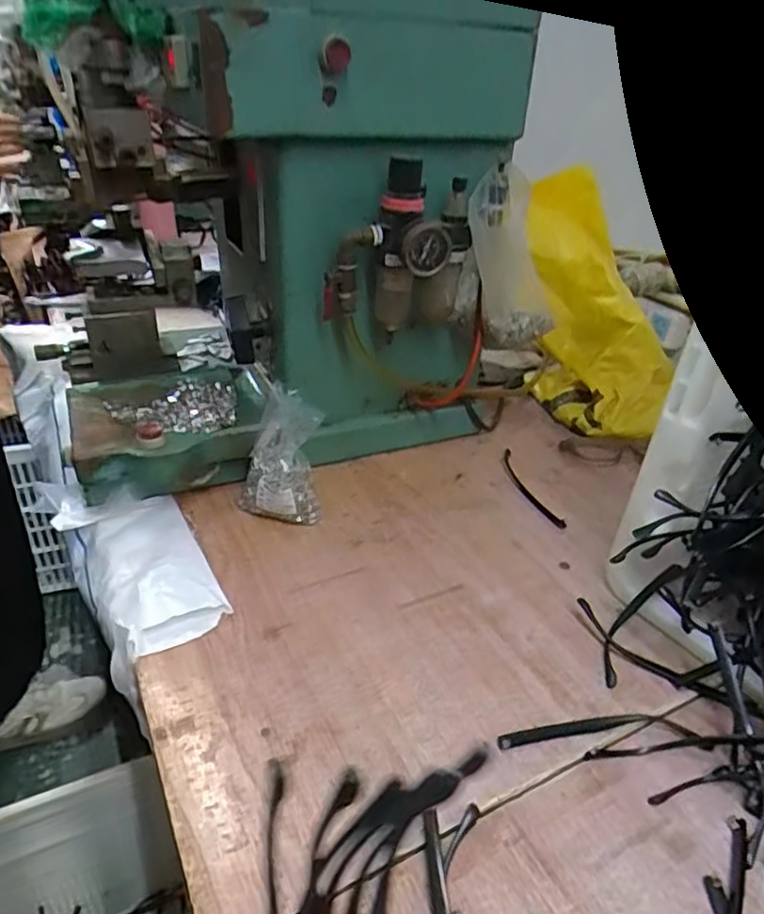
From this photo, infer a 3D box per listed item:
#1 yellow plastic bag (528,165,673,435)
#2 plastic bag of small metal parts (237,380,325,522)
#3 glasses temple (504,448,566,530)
[{"bbox_3d":[0.248,-0.174,0.784,0.118,0.317,0.123,-3,-10,-11],"label":"yellow plastic bag"},{"bbox_3d":[-0.089,0.003,0.576,0.064,0.101,0.072,-23,40,-36],"label":"plastic bag of small metal parts"},{"bbox_3d":[0.147,0.029,0.648,0.019,0.007,0.140,-4,32,-12],"label":"glasses temple"}]

